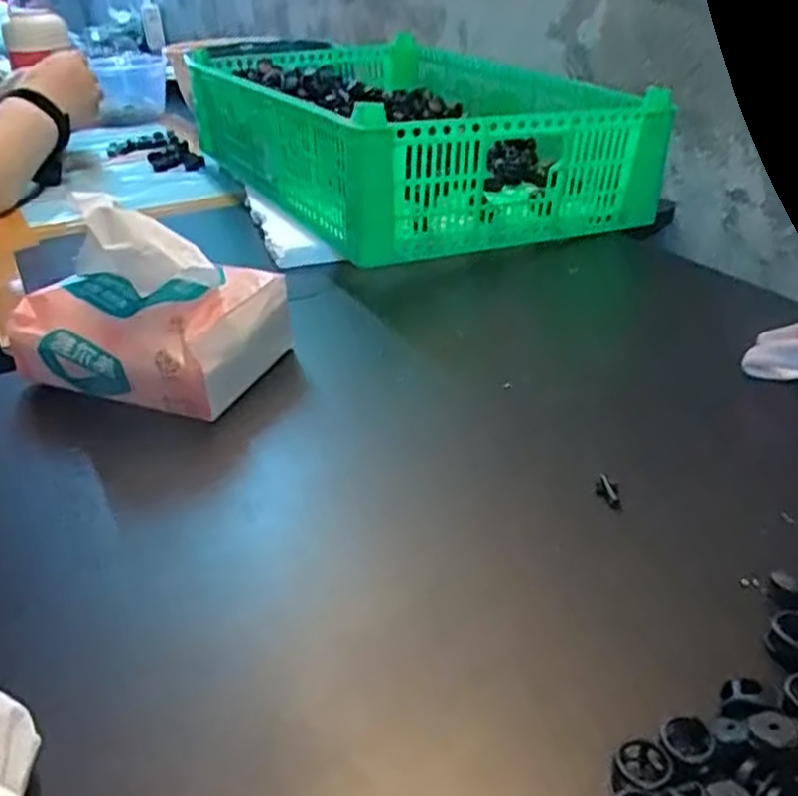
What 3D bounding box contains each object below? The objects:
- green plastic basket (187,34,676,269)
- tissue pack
[{"bbox_3d":[0.000,-0.272,0.773,0.295,0.110,0.462,-16,34,-22],"label":"green plastic basket"},{"bbox_3d":[-0.152,-0.059,0.441,0.139,0.100,0.092,8,33,16],"label":"tissue pack"}]

